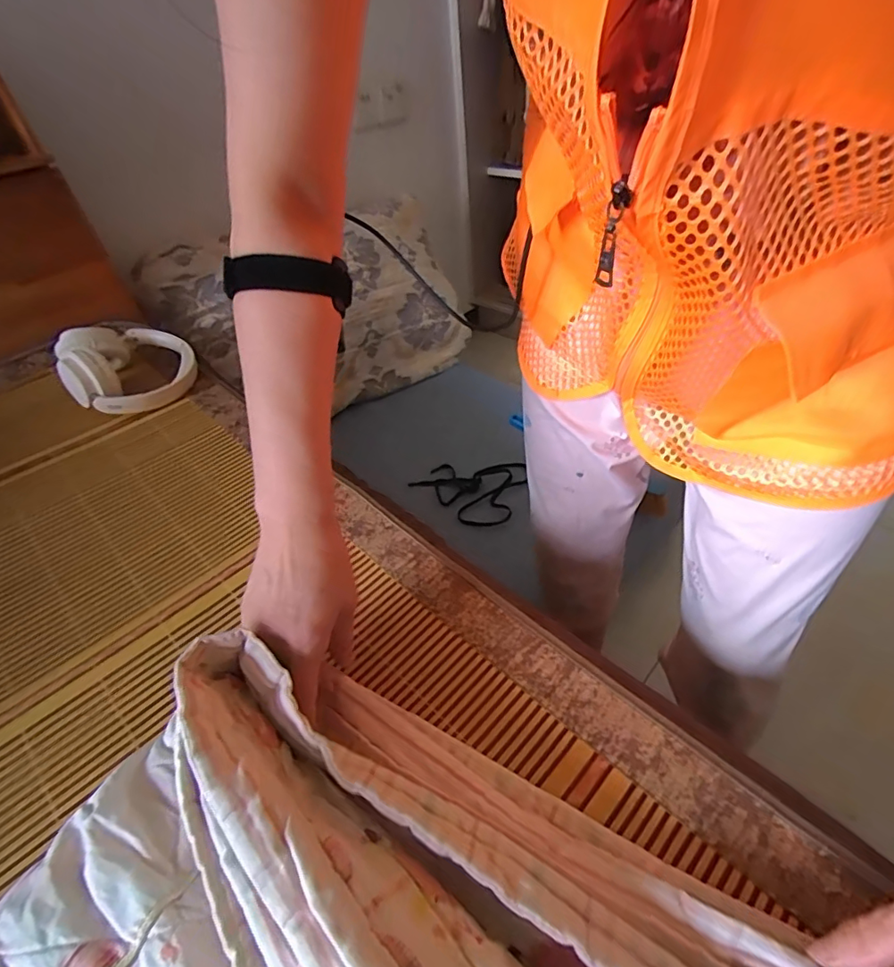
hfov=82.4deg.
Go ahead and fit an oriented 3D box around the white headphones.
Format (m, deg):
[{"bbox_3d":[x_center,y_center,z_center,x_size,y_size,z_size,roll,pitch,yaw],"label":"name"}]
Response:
[{"bbox_3d":[-0.452,-0.169,0.729,0.166,0.085,0.160,-34,49,-26],"label":"white headphones"}]

